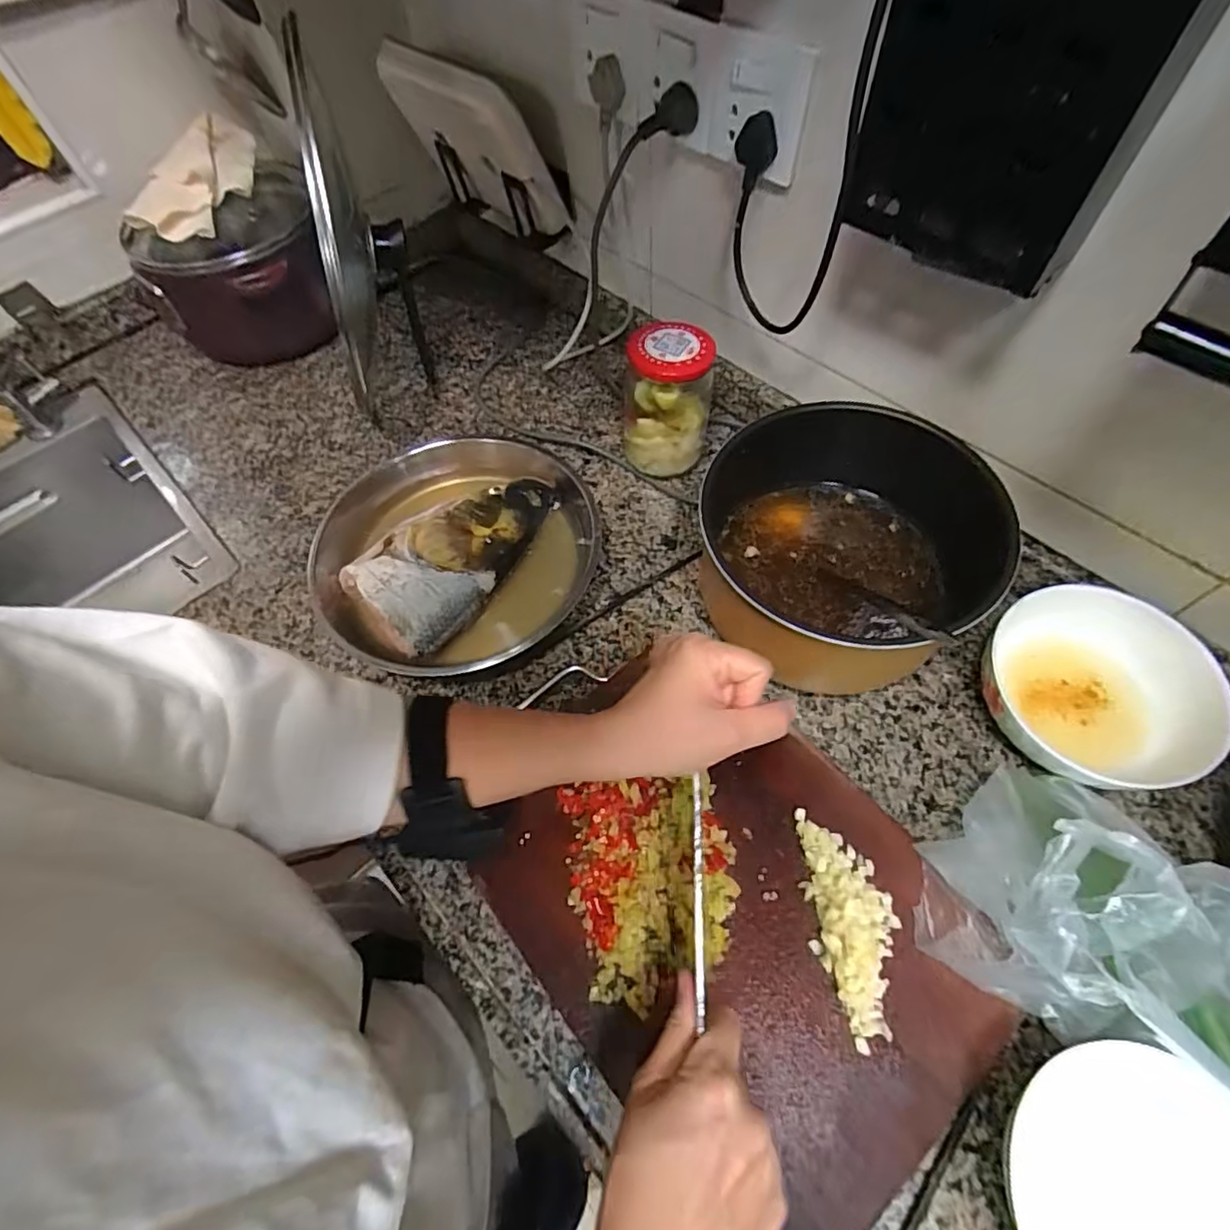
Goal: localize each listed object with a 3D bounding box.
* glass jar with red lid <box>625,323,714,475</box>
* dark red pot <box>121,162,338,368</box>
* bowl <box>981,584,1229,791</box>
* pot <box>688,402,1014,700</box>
[{"bbox_3d":[0.054,-0.215,0.621,0.082,0.142,0.078,-2,61,3],"label":"glass jar with red lid"},{"bbox_3d":[-0.481,-0.441,0.781,0.212,0.153,0.234,-22,62,-8],"label":"dark red pot"},{"bbox_3d":[0.377,0.062,0.486,0.157,0.069,0.149,-2,61,3],"label":"bowl"},{"bbox_3d":[0.205,-0.054,0.525,0.264,0.133,0.205,12,63,10],"label":"pot"}]

